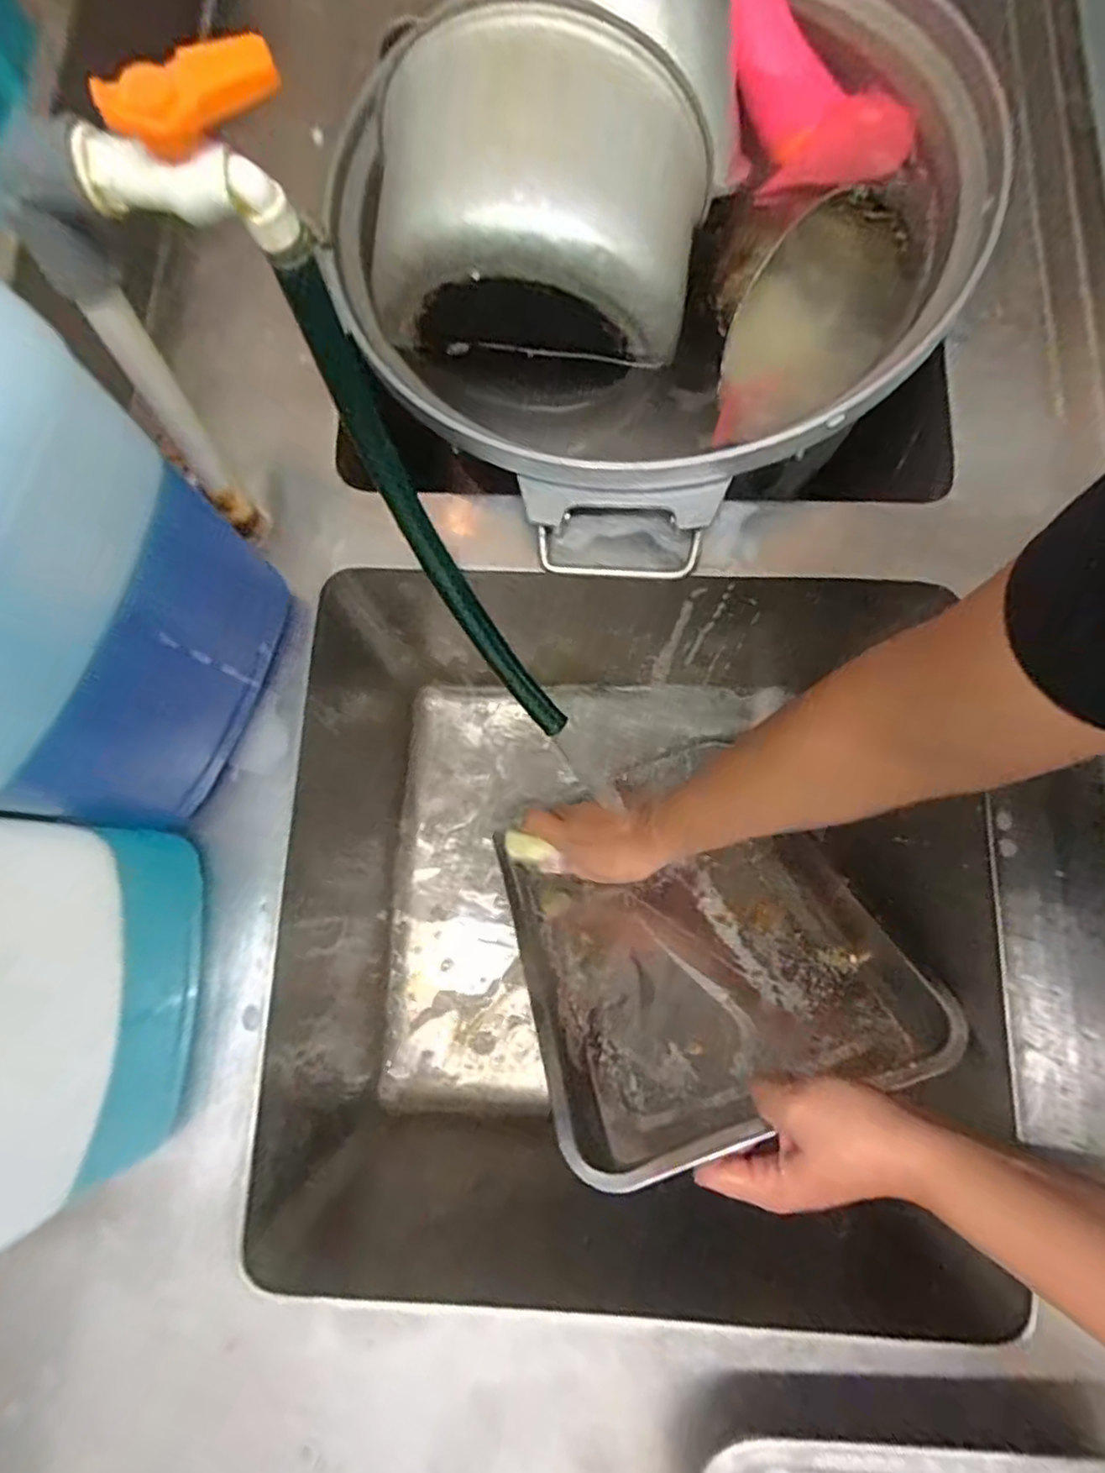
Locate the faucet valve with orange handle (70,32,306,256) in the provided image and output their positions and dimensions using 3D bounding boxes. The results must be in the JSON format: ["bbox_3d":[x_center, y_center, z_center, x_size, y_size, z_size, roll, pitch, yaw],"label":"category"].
[{"bbox_3d":[-0.142,-0.227,0.258,0.082,0.055,0.029,-4,75,1],"label":"faucet valve with orange handle"}]

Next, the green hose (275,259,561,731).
[{"bbox_3d":[-0.069,-0.120,0.424,0.025,0.325,0.061,-35,41,-5],"label":"green hose"}]

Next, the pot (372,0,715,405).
[{"bbox_3d":[-0.002,-0.330,0.439,0.185,0.168,0.127,6,79,3],"label":"pot"}]

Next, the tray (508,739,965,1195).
[{"bbox_3d":[0.111,0.171,0.586,0.277,0.062,0.365,-20,35,-4],"label":"tray"}]

